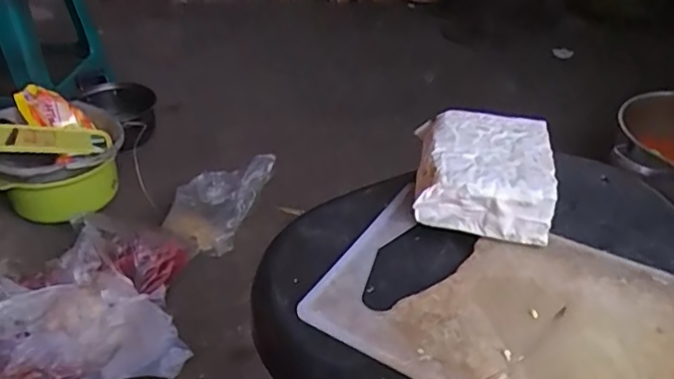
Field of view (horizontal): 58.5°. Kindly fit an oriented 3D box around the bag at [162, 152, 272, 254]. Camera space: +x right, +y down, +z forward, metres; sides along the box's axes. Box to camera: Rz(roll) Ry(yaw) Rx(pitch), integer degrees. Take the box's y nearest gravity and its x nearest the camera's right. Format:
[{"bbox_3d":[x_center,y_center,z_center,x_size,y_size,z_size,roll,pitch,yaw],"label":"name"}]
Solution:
[{"bbox_3d":[-0.200,0.029,1.038,0.186,0.151,0.075,-22,41,-28],"label":"bag"}]

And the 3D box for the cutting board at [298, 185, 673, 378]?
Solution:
[{"bbox_3d":[0.114,0.069,0.312,0.234,0.006,0.137,20,41,26],"label":"cutting board"}]

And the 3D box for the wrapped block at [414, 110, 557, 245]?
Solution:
[{"bbox_3d":[0.092,-0.012,0.385,0.080,0.037,0.086,6,36,8],"label":"wrapped block"}]

